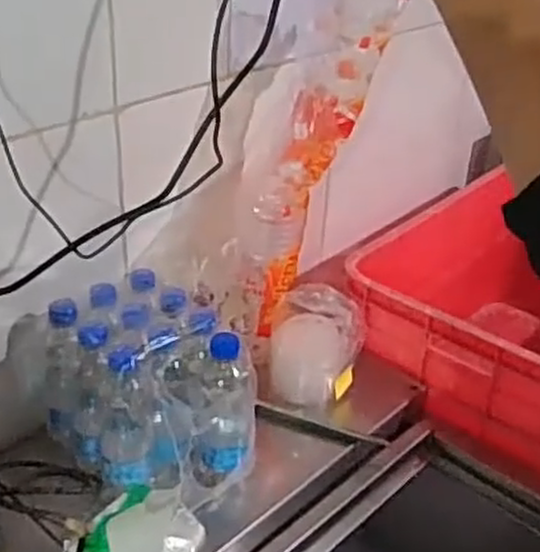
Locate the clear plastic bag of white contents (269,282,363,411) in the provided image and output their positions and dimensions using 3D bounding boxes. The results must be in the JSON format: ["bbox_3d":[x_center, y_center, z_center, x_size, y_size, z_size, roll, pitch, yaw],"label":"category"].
[{"bbox_3d":[0.057,0.092,0.960,0.113,0.140,0.070,6,31,5],"label":"clear plastic bag of white contents"}]

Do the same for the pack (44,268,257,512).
[{"bbox_3d":[-0.132,0.124,0.828,0.214,0.171,0.156,28,39,35],"label":"pack"}]

